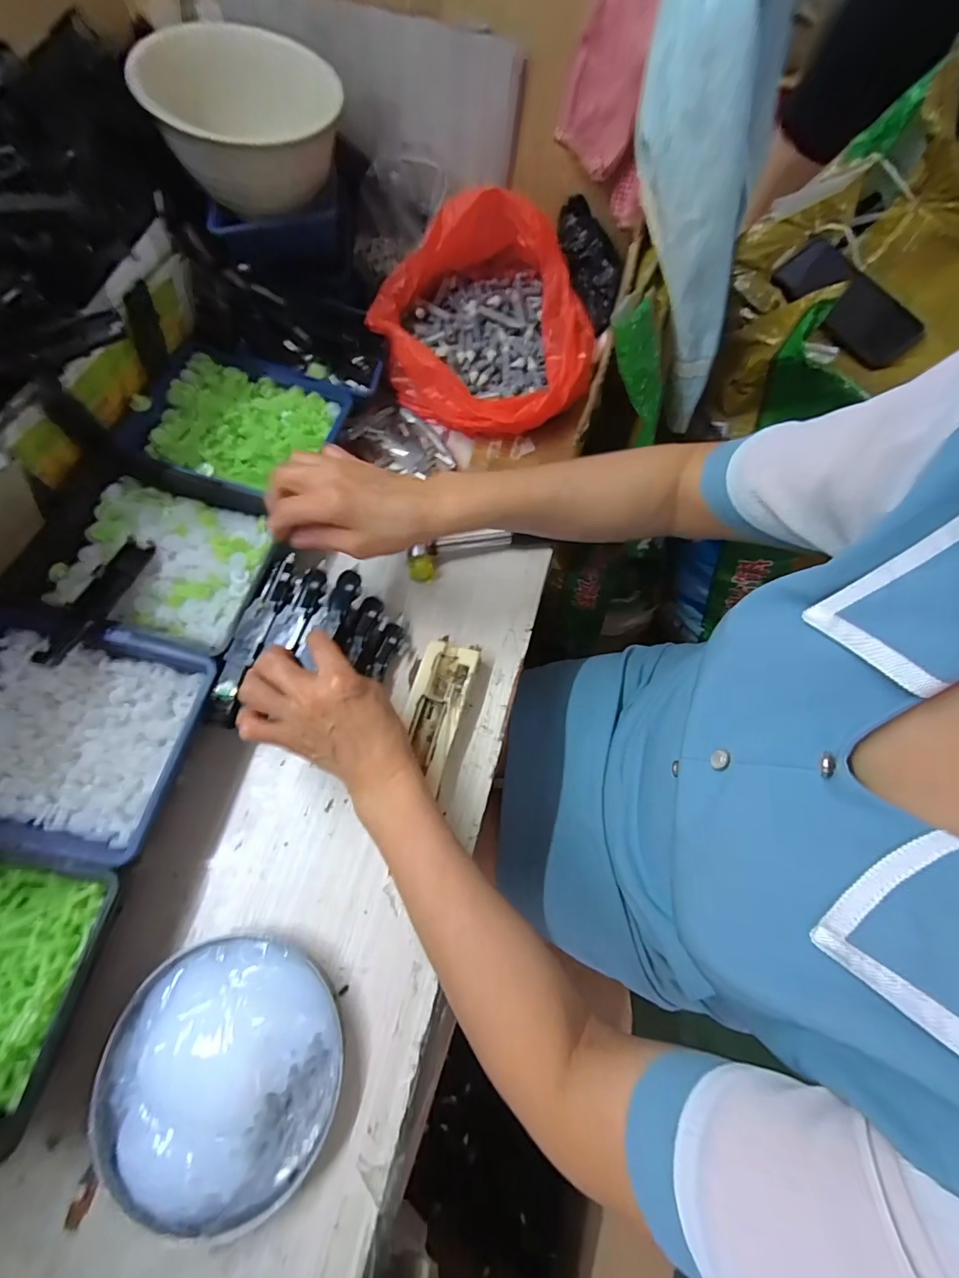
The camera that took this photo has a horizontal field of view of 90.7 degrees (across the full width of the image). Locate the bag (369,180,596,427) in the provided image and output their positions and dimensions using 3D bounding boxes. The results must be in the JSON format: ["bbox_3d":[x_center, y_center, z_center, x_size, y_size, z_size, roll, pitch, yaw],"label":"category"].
[{"bbox_3d":[0.011,-0.345,0.498,0.224,0.124,0.213,33,69,10],"label":"bag"}]

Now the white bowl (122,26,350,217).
[{"bbox_3d":[-0.209,-0.471,0.433,0.159,0.075,0.157,-14,68,-9],"label":"white bowl"}]

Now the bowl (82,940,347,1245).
[{"bbox_3d":[-0.160,0.268,0.292,0.140,0.026,0.137,1,67,-3],"label":"bowl"}]

